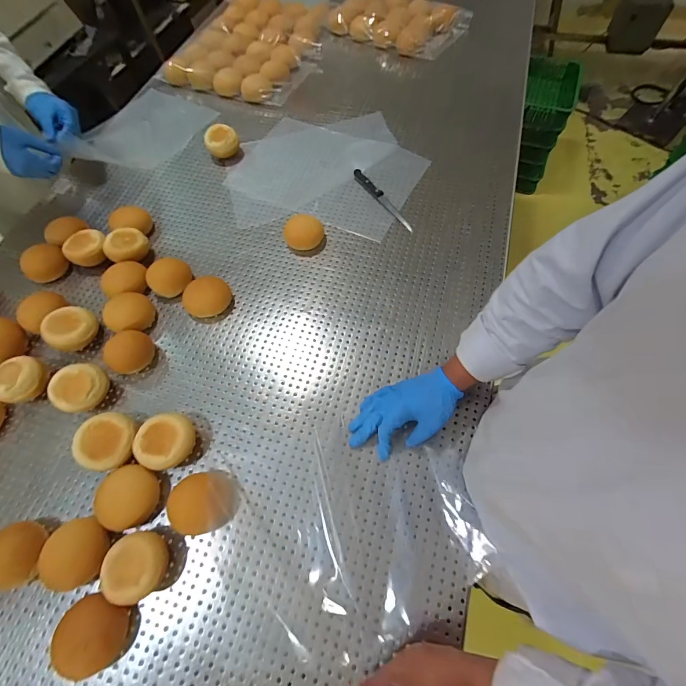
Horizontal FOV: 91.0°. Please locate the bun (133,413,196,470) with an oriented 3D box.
[{"bbox_3d":[-0.262,0.150,0.510,0.078,0.052,0.079,-1,64,2],"label":"bun"}]

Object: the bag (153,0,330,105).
[{"bbox_3d":[-0.286,-0.953,1.049,0.429,0.060,0.530,11,65,8],"label":"bag"}]

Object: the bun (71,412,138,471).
[{"bbox_3d":[-0.360,0.148,0.513,0.074,0.038,0.082,10,64,-24],"label":"bun"}]

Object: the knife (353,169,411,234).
[{"bbox_3d":[0.085,-0.322,0.752,0.024,0.010,0.221,-28,66,-11],"label":"knife"}]

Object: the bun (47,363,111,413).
[{"bbox_3d":[-0.426,0.077,0.556,0.077,0.055,0.078,-1,64,2],"label":"bun"}]

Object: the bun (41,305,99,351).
[{"bbox_3d":[-0.481,-0.023,0.603,0.066,0.058,0.083,27,68,14],"label":"bun"}]

